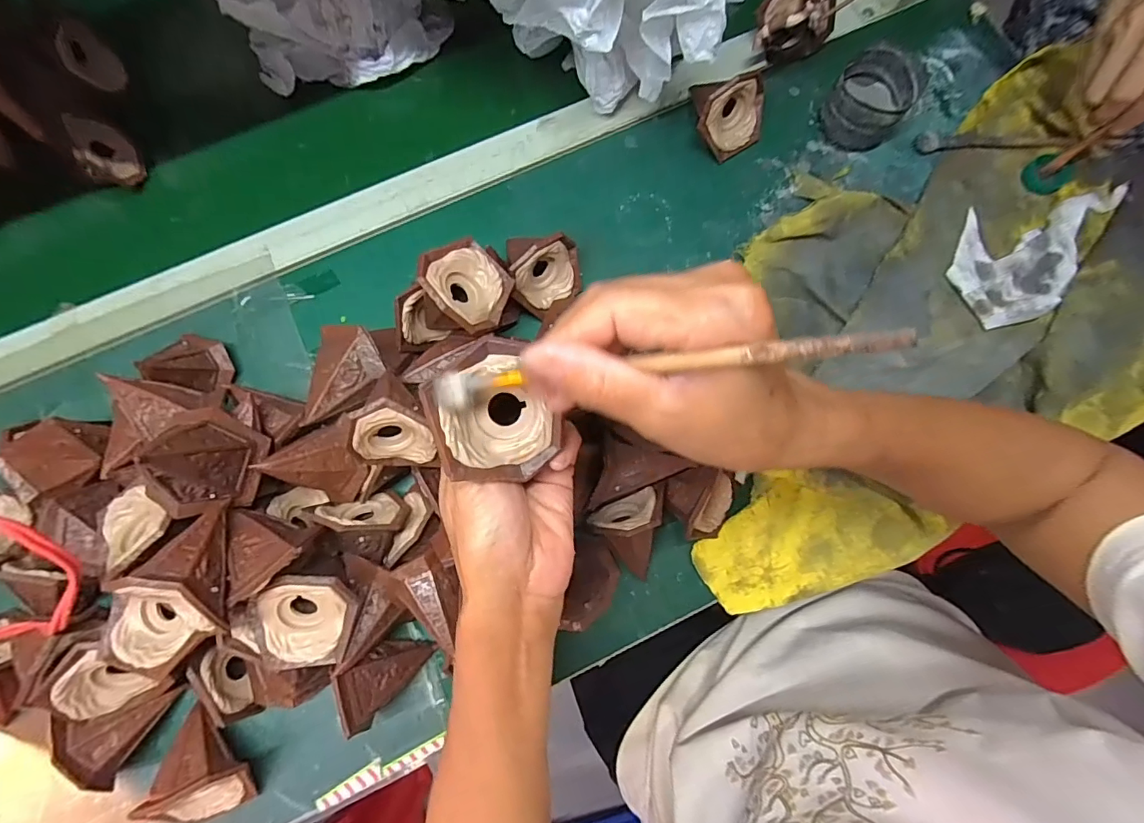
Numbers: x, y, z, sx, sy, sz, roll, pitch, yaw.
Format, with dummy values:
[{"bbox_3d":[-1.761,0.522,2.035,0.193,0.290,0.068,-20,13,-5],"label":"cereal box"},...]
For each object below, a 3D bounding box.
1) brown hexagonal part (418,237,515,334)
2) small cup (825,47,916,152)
[{"bbox_3d":[-0.078,-0.087,0.353,0.060,0.030,0.062,-41,100,-42],"label":"brown hexagonal part"},{"bbox_3d":[0.265,-0.280,0.443,0.068,0.044,0.079,32,81,5],"label":"small cup"}]

